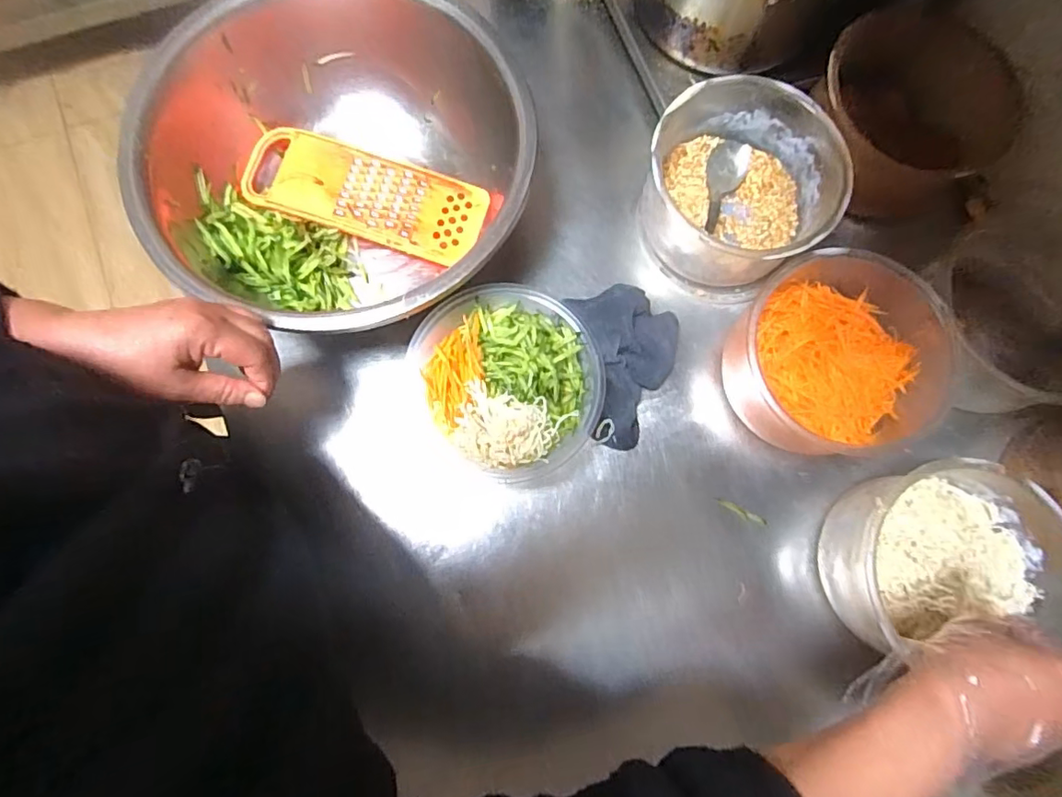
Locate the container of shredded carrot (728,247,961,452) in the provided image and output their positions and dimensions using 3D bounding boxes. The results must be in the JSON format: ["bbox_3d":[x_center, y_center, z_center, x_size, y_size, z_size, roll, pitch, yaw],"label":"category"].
[{"bbox_3d":[0.289,-0.036,0.519,0.198,0.059,0.174,-16,79,-5],"label":"container of shredded carrot"}]

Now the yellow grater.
[{"bbox_3d":[-0.166,-0.204,0.544,0.235,0.019,0.089,17,78,2],"label":"yellow grater"}]

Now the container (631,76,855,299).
[{"bbox_3d":[0.194,-0.197,0.533,0.164,0.099,0.166,0,78,-1],"label":"container"}]

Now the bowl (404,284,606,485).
[{"bbox_3d":[-0.022,-0.011,0.491,0.162,0.086,0.159,0,78,-1],"label":"bowl"}]

